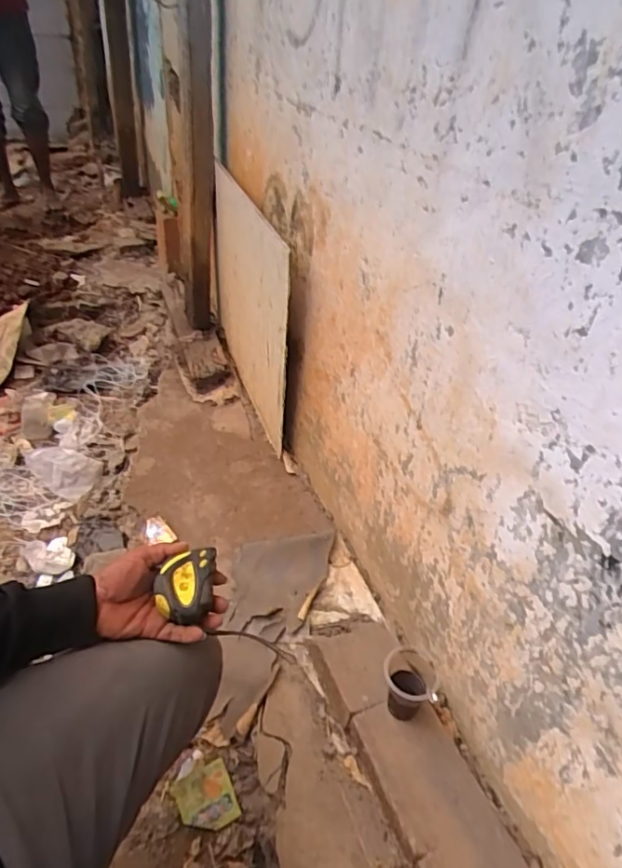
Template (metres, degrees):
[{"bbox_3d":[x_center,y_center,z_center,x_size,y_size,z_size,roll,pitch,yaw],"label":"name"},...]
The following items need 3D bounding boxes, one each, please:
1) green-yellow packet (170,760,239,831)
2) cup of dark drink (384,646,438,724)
[{"bbox_3d":[-0.144,0.498,0.736,0.073,0.011,0.077,-15,43,-26],"label":"green-yellow packet"},{"bbox_3d":[0.132,0.336,0.719,0.076,0.080,0.073,4,38,-3],"label":"cup of dark drink"}]

